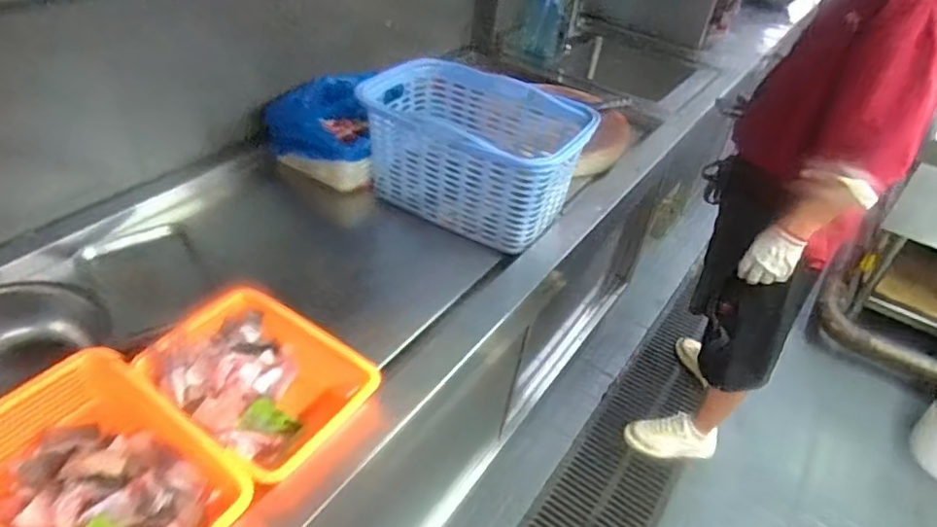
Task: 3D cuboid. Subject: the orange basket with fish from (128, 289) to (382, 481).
[{"bbox_3d":[-0.303,0.175,0.907,0.308,0.082,0.232,28,45,24],"label":"orange basket with fish"}]

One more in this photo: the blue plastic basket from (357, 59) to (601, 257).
[{"bbox_3d":[0.019,-0.242,1.301,0.455,0.231,0.309,24,43,21],"label":"blue plastic basket"}]

